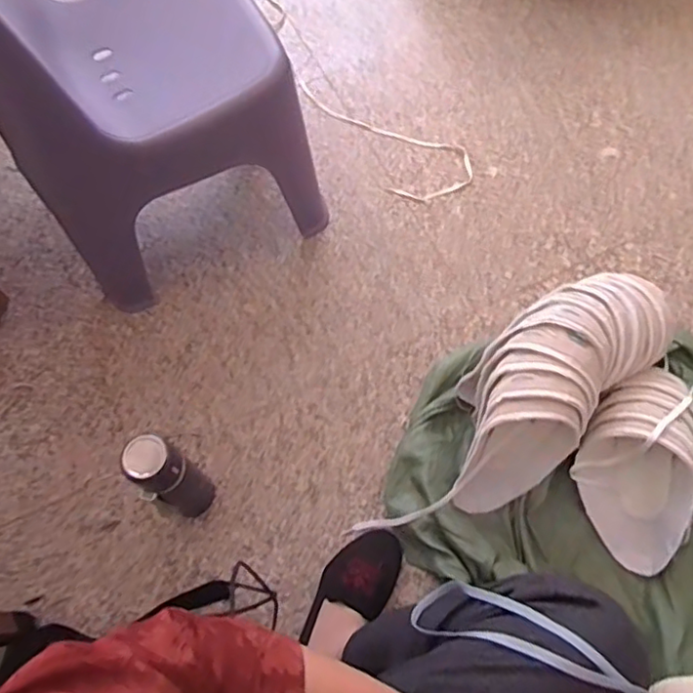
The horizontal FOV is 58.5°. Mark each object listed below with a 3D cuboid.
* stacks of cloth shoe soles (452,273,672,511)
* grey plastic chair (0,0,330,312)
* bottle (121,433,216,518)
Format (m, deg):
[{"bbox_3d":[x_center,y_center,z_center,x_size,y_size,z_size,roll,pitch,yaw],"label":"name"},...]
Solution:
[{"bbox_3d":[0.293,0.052,0.894,0.179,0.168,0.402,42,73,16],"label":"stacks of cloth shoe soles"},{"bbox_3d":[-0.283,-0.369,0.866,0.385,0.514,0.314,-28,70,-11],"label":"grey plastic chair"},{"bbox_3d":[-0.226,0.178,0.816,0.064,0.243,0.067,28,70,11],"label":"bottle"}]

